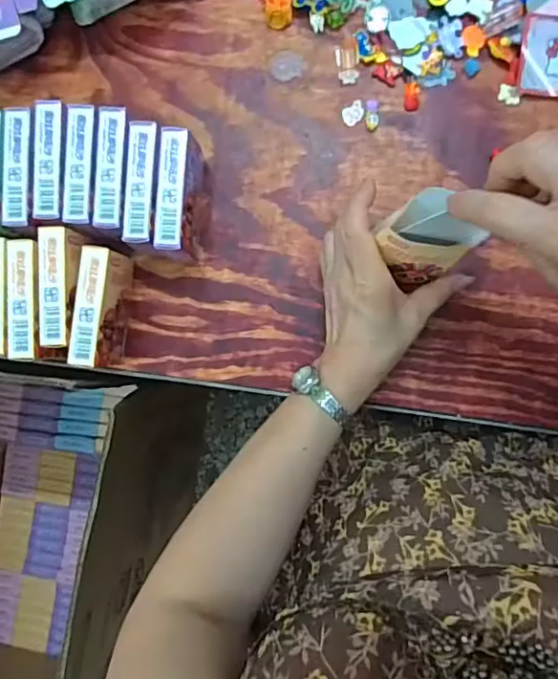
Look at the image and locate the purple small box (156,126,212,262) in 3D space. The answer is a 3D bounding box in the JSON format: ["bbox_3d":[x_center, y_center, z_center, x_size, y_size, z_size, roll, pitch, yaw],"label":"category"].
[{"bbox_3d":[-0.077,-0.114,0.457,0.025,0.064,0.093,3,89,5],"label":"purple small box"}]

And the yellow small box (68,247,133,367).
[{"bbox_3d":[-0.141,-0.025,0.462,0.024,0.067,0.091,7,89,5],"label":"yellow small box"}]

